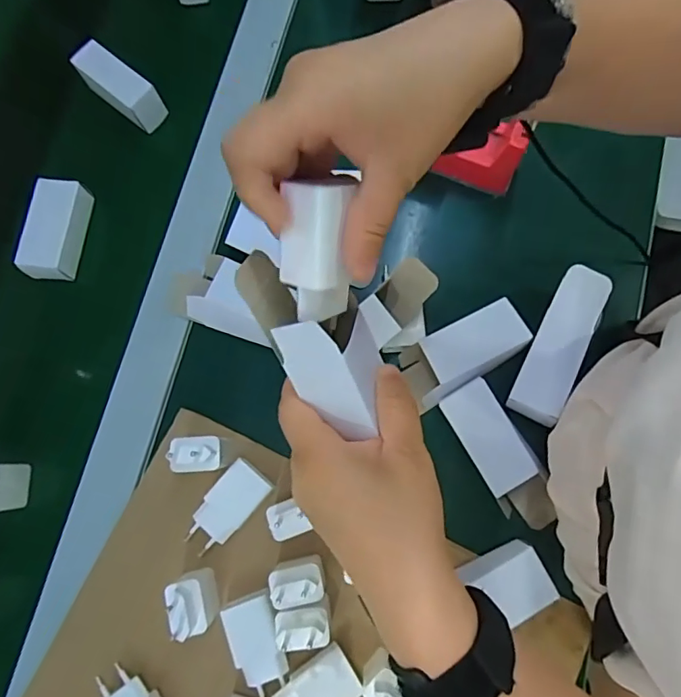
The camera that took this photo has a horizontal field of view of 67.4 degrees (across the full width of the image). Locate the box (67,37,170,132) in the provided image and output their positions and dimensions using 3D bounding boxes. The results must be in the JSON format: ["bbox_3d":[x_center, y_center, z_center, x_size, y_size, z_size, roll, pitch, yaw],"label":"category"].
[{"bbox_3d":[-0.231,-0.274,0.528,0.095,0.039,0.040,39,82,9],"label":"box"}]

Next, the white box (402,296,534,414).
[{"bbox_3d":[0.109,0.002,0.452,0.109,0.027,0.052,-30,79,-5],"label":"white box"}]

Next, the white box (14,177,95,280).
[{"bbox_3d":[-0.277,-0.116,0.499,0.045,0.030,0.094,9,78,4],"label":"white box"}]

